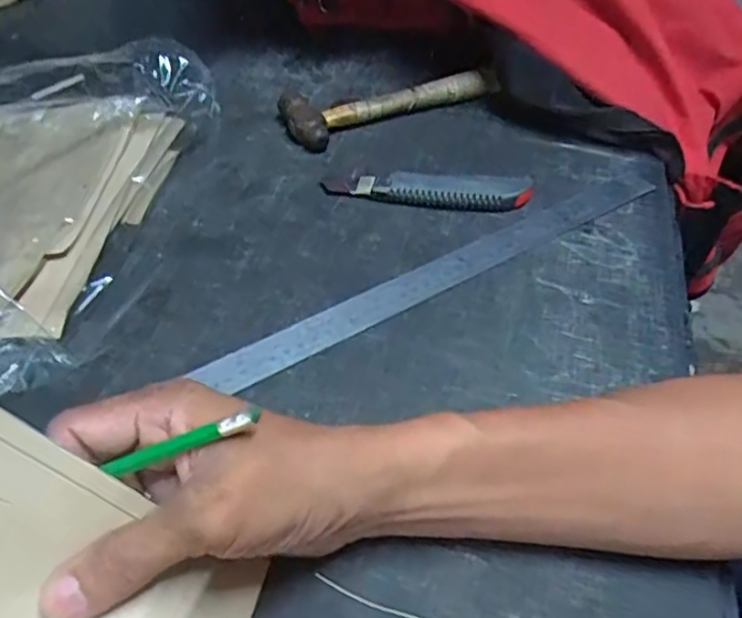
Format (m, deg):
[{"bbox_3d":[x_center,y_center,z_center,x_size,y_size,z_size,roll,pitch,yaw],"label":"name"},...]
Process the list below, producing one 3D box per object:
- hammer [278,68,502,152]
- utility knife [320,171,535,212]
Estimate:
[{"bbox_3d":[0.019,-0.188,0.583,0.199,0.035,0.071,-13,47,-13],"label":"hammer"},{"bbox_3d":[0.046,-0.097,0.498,0.163,0.022,0.031,3,45,3],"label":"utility knife"}]

